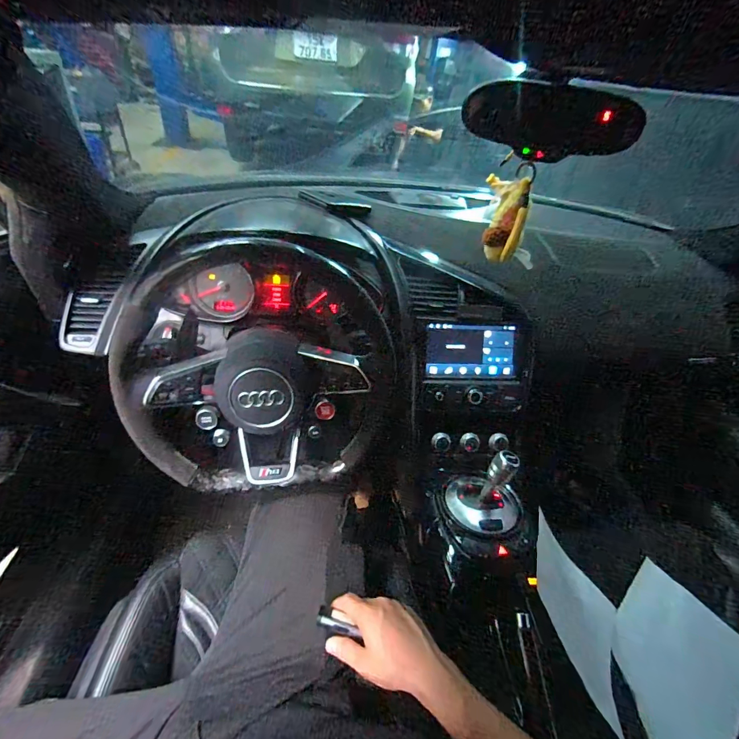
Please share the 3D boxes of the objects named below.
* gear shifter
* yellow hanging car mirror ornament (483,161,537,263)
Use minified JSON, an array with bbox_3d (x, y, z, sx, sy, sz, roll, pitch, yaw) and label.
[{"bbox_3d":[0.198,0.205,0.651,0.131,0.102,0.100,27,43,23],"label":"gear shifter"},{"bbox_3d":[0.202,-0.234,0.575,0.032,0.127,0.073,-15,44,-25],"label":"yellow hanging car mirror ornament"}]

